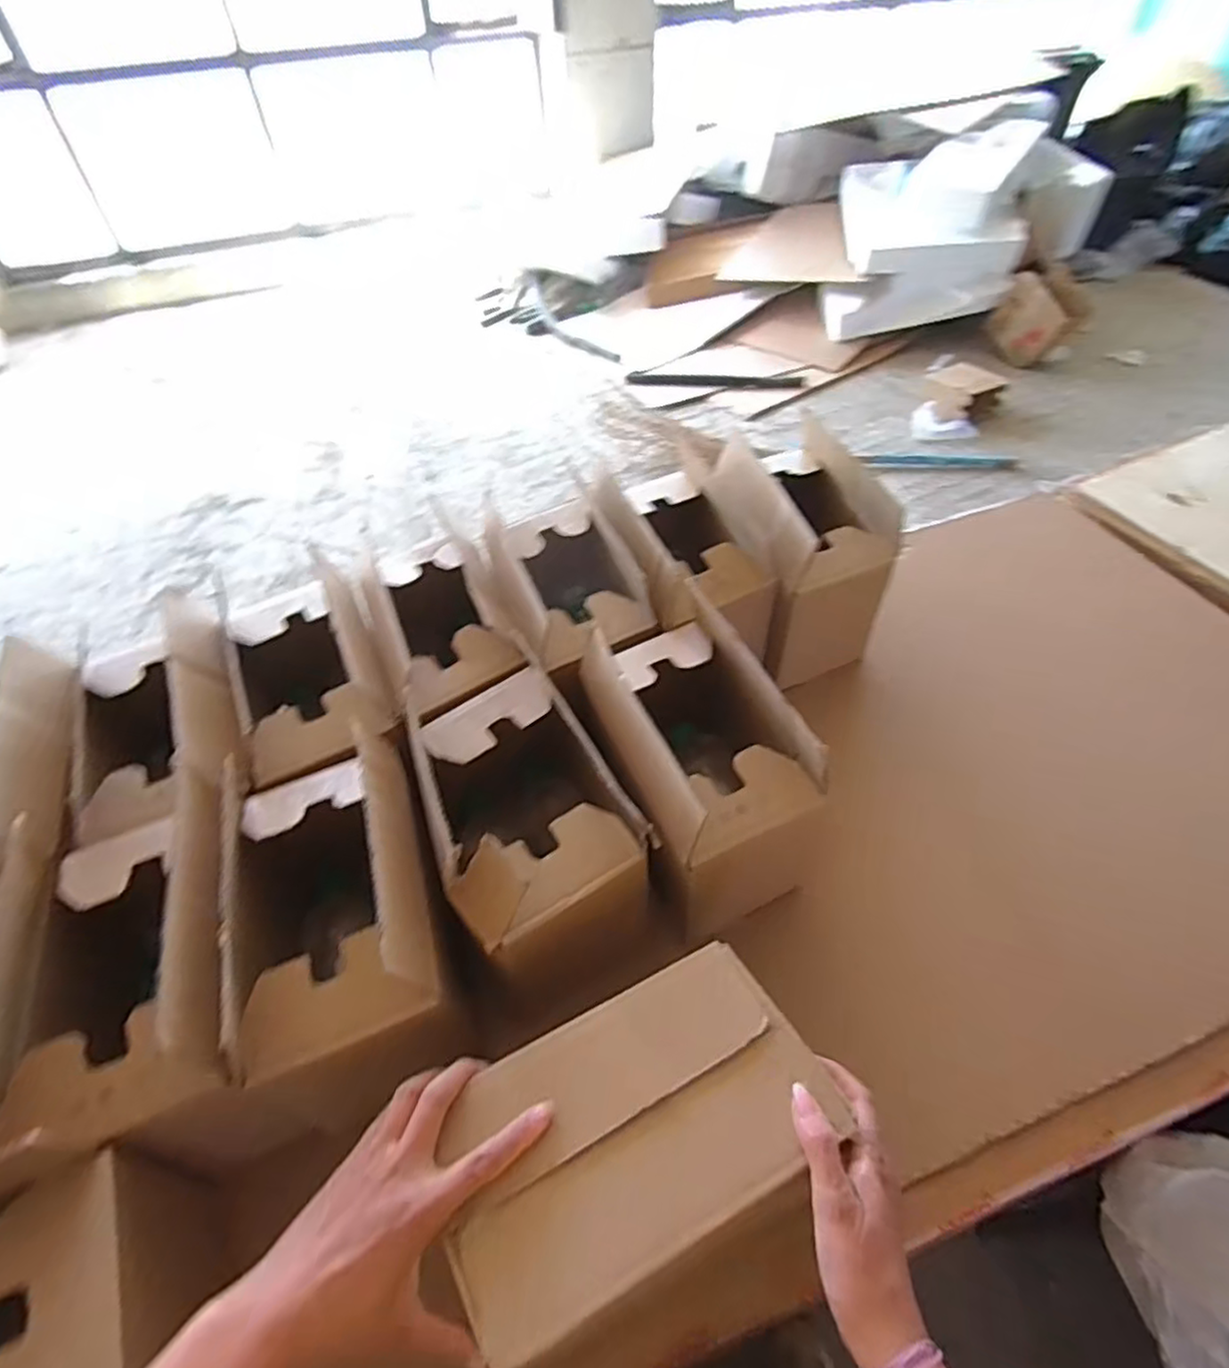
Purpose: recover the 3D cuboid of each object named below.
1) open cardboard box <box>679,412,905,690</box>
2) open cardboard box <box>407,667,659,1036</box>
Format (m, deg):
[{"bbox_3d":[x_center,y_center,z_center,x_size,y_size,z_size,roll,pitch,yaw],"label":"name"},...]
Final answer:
[{"bbox_3d":[0.208,-0.161,0.806,0.157,0.199,0.240,-19,50,-13],"label":"open cardboard box"},{"bbox_3d":[-0.083,0.116,0.594,0.153,0.185,0.232,-25,51,-17],"label":"open cardboard box"}]

